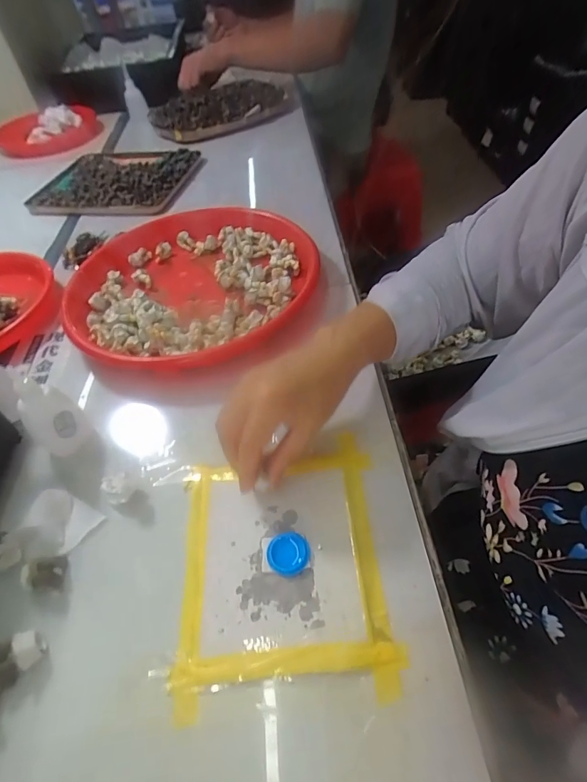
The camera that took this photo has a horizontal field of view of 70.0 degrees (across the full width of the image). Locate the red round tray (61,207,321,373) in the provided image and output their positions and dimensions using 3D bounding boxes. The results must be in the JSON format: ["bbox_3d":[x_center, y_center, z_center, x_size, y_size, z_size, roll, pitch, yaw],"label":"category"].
[{"bbox_3d":[-0.121,-0.127,0.497,0.277,0.053,0.278,-3,50,4],"label":"red round tray"}]

